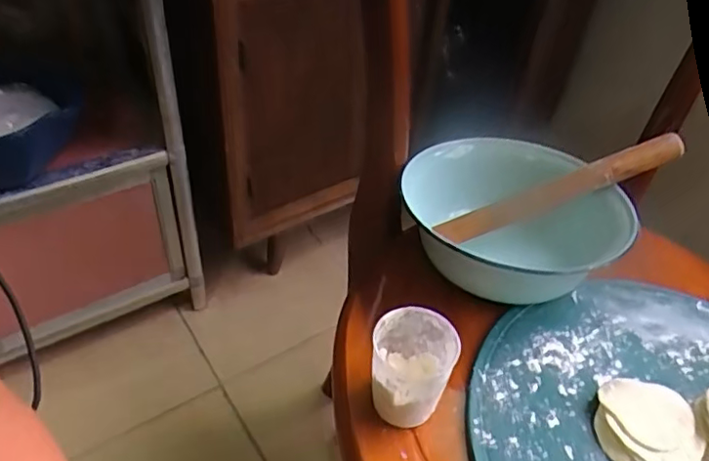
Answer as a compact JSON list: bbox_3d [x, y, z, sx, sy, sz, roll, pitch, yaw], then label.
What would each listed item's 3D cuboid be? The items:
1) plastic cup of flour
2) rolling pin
[{"bbox_3d":[0.043,0.105,0.449,0.060,0.071,0.056,2,41,-2],"label":"plastic cup of flour"},{"bbox_3d":[0.202,-0.040,0.576,0.246,0.024,0.026,-21,44,1],"label":"rolling pin"}]

